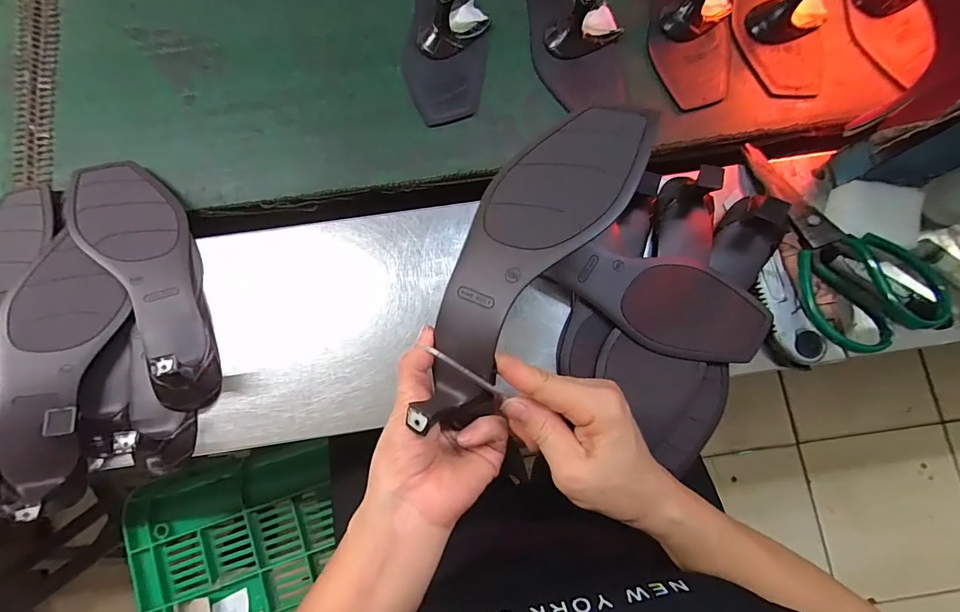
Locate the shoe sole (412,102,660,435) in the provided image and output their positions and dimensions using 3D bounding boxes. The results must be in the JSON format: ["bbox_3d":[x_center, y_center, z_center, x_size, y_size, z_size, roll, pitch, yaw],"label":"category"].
[{"bbox_3d":[0.020,-0.028,0.272,0.077,0.046,0.227,32,93,7],"label":"shoe sole"}]

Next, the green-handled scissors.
[{"bbox_3d":[0.315,-0.067,0.374,0.101,0.035,0.204,-12,80,-2],"label":"green-handled scissors"}]

